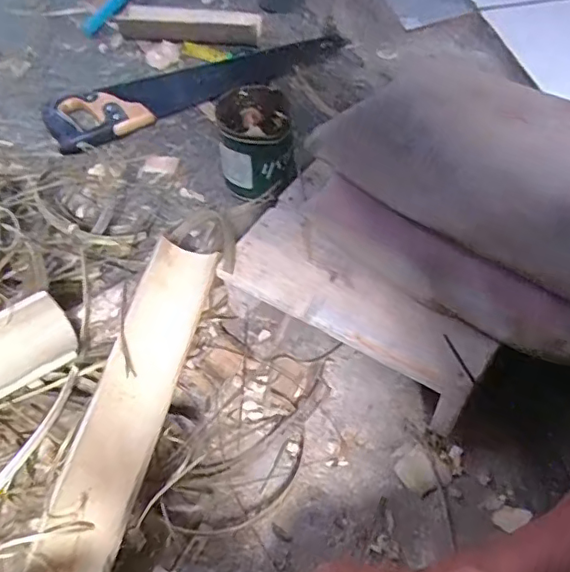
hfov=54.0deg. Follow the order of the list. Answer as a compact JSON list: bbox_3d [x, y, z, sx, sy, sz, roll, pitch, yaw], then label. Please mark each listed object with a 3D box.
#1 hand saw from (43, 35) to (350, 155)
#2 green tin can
[{"bbox_3d":[-0.125,-0.323,0.849,0.483,0.041,0.131,-18,57,-13],"label":"hand saw"},{"bbox_3d":[-0.038,-0.181,0.746,0.095,0.107,0.120,-2,55,-2],"label":"green tin can"}]

